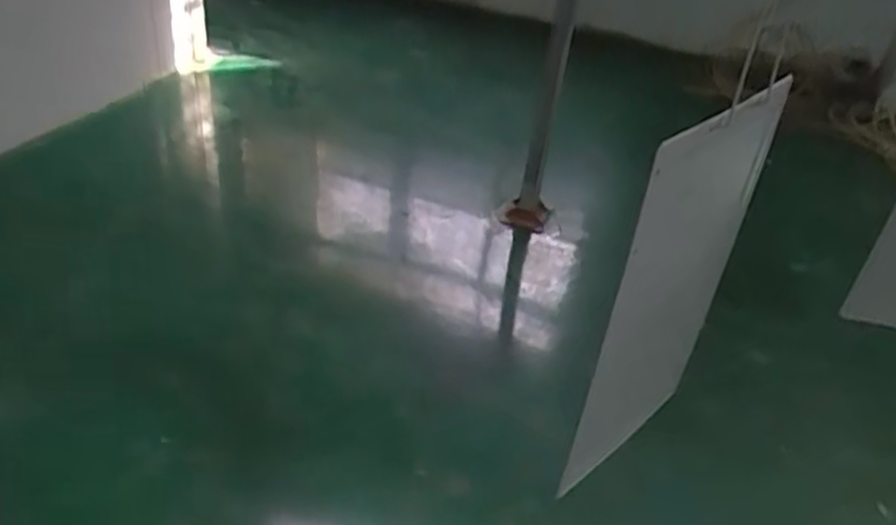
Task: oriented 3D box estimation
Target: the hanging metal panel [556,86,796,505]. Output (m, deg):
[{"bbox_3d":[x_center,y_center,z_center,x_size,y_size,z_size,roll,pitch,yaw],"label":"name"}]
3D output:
[{"bbox_3d":[0.283,0.046,0.932,0.268,0.502,0.018,-23,44,-35],"label":"hanging metal panel"}]

